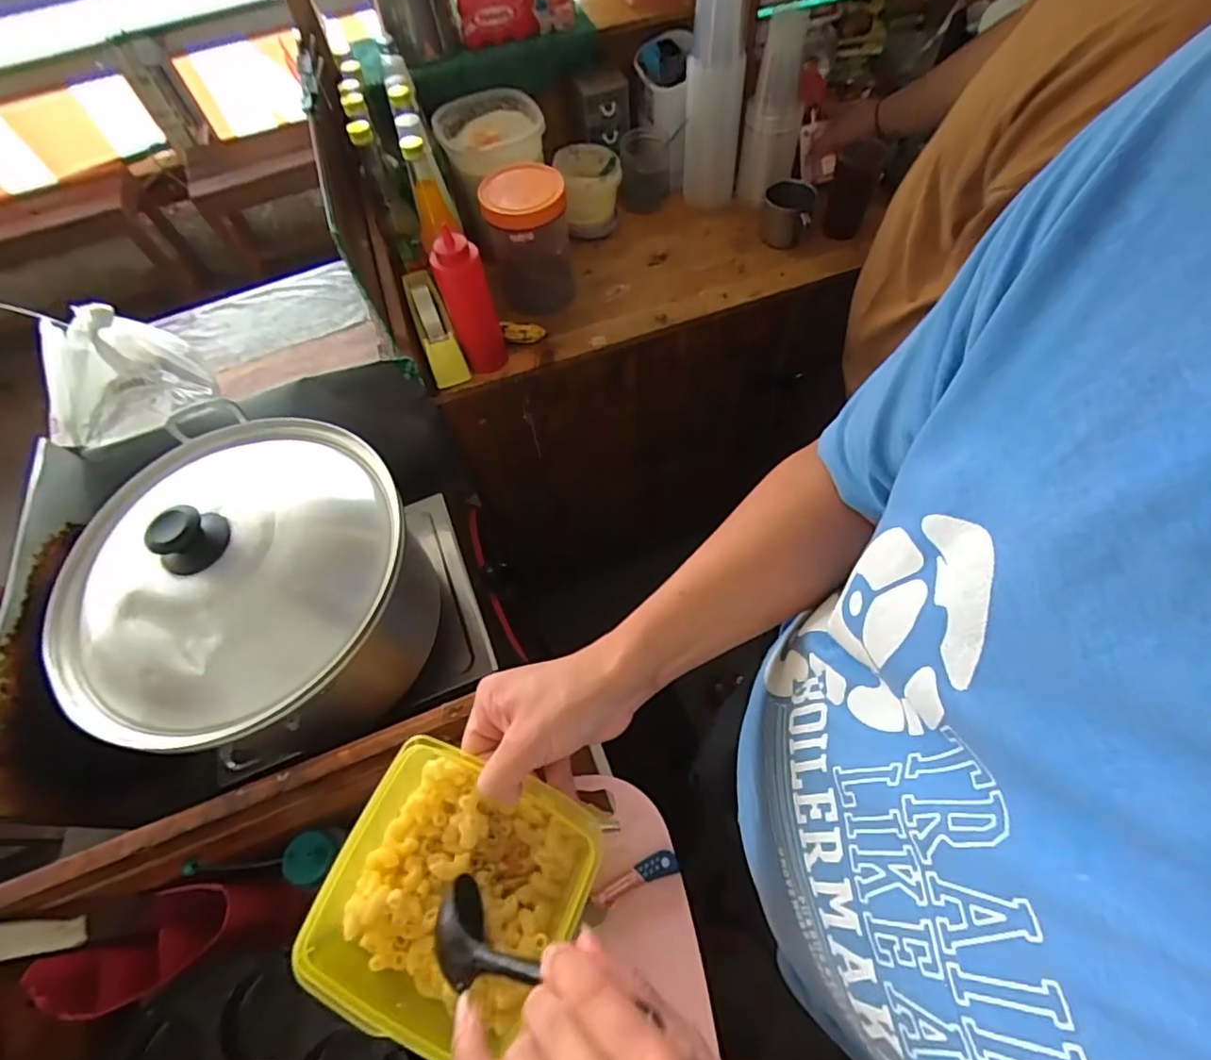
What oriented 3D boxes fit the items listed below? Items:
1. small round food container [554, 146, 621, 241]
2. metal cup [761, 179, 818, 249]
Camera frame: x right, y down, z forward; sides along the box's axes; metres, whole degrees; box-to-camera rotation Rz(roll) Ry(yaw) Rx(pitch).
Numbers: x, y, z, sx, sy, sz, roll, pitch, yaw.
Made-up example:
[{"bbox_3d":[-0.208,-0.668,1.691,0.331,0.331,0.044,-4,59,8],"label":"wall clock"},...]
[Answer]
[{"bbox_3d":[-0.028,-0.606,1.034,0.114,0.095,0.121,-5,63,1],"label":"small round food container"},{"bbox_3d":[0.305,-0.532,0.970,0.080,0.077,0.080,-2,64,3],"label":"metal cup"}]

